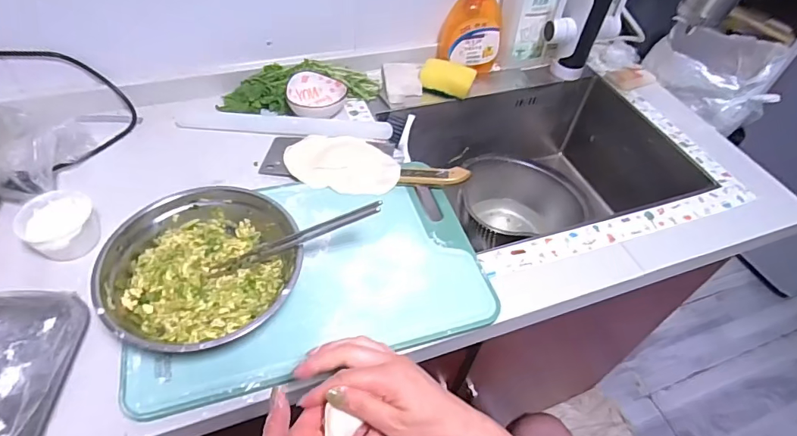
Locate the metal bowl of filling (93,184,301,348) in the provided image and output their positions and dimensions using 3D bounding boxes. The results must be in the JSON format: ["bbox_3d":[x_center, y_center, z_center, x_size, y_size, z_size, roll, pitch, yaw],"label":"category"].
[{"bbox_3d":[-0.206,0.055,0.490,0.192,0.065,0.186,3,50,-3],"label":"metal bowl of filling"}]

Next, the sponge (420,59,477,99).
[{"bbox_3d":[0.083,-0.234,0.780,0.088,0.047,0.045,13,51,5],"label":"sponge"}]

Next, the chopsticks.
[{"bbox_3d":[-0.113,0.024,0.502,0.204,0.013,0.017,-22,52,9],"label":"chopsticks"}]

